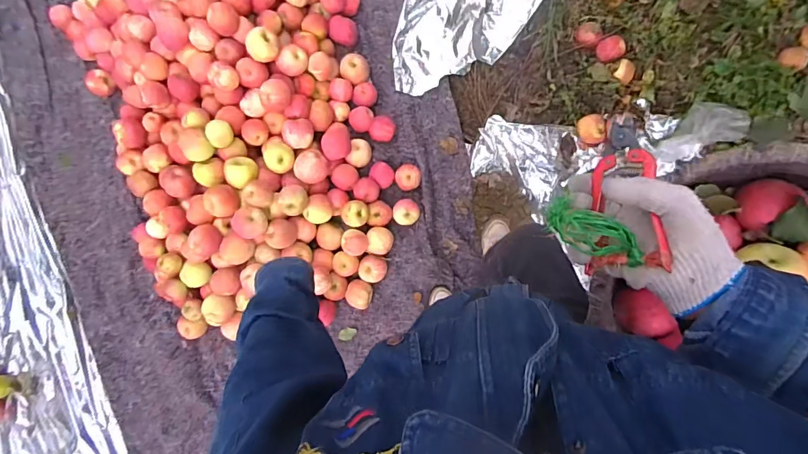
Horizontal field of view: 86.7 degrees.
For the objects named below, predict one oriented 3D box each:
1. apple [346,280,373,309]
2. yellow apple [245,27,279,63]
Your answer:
[{"bbox_3d":[-0.137,0.201,1.298,0.079,0.075,0.079,8,91,2],"label":"apple"},{"bbox_3d":[-0.377,-0.485,1.148,0.079,0.074,0.083,0,91,2],"label":"yellow apple"}]

